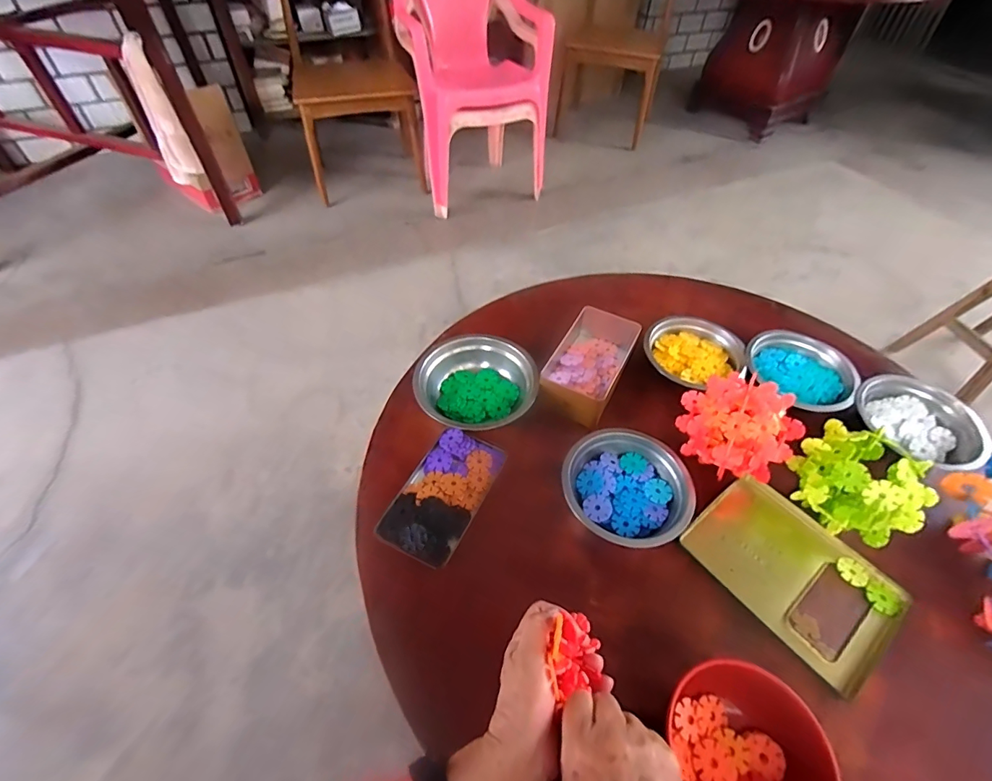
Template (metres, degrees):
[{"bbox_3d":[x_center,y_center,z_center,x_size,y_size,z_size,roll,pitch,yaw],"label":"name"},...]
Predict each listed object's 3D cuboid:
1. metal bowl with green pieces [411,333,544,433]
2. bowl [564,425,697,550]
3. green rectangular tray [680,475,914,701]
[{"bbox_3d":[-0.027,-0.010,0.624,0.163,0.057,0.132,8,51,5],"label":"metal bowl with green pieces"},{"bbox_3d":[0.153,0.111,0.537,0.146,0.036,0.135,1,51,-1],"label":"bowl"},{"bbox_3d":[0.323,0.194,0.501,0.140,0.017,0.192,-32,58,-24],"label":"green rectangular tray"}]

